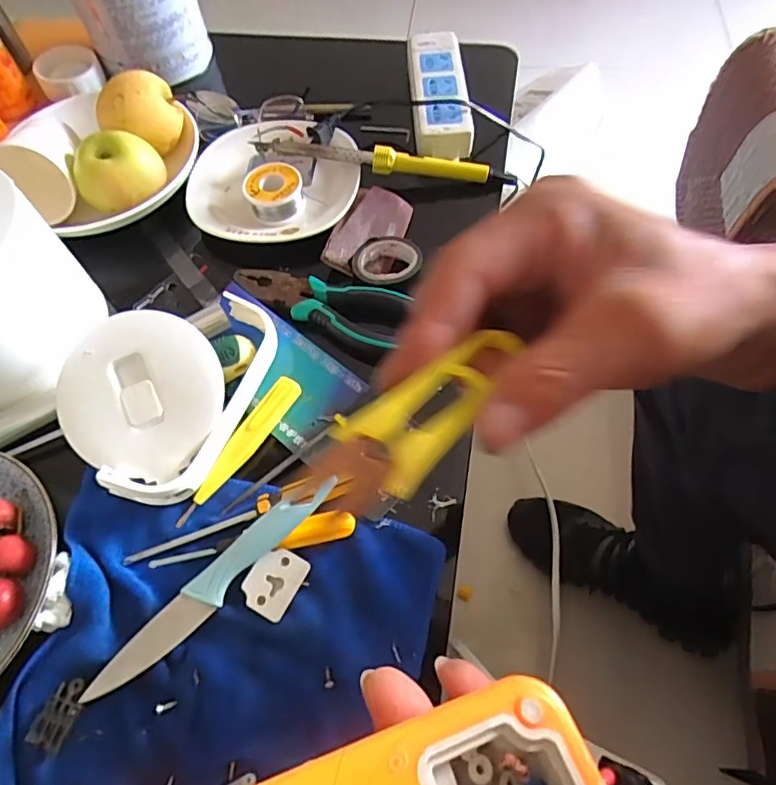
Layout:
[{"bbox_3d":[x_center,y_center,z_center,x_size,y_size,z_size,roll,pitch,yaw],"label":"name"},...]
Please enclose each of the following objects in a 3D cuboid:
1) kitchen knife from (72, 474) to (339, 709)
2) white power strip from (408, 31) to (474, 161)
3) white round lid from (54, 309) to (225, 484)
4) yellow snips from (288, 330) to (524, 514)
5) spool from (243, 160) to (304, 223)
[{"bbox_3d":[-0.106,0.119,0.342,0.183,0.021,0.021,-40,67,-18],"label":"kitchen knife"},{"bbox_3d":[0.055,-0.316,0.578,0.062,0.038,0.175,-4,61,1],"label":"white power strip"},{"bbox_3d":[-0.180,0.000,0.397,0.113,0.008,0.115,0,85,0],"label":"white round lid"},{"bbox_3d":[0.010,0.007,0.170,0.030,0.009,0.086,41,64,19],"label":"yellow snips"},{"bbox_3d":[-0.107,-0.190,0.513,0.052,0.024,0.047,-23,63,-10],"label":"spool"}]

